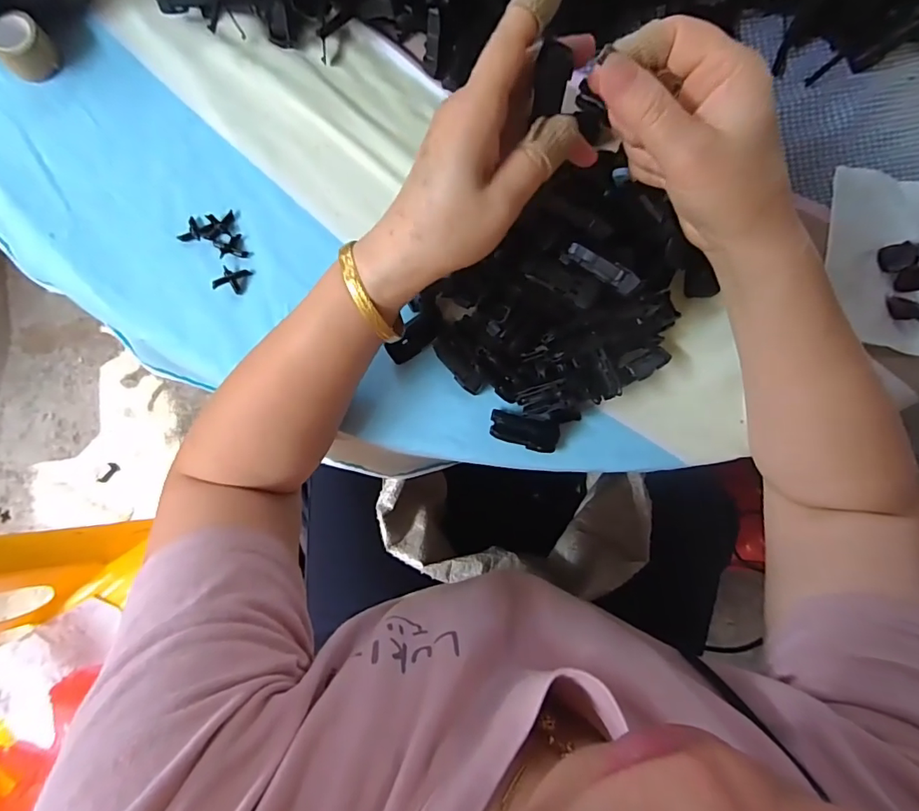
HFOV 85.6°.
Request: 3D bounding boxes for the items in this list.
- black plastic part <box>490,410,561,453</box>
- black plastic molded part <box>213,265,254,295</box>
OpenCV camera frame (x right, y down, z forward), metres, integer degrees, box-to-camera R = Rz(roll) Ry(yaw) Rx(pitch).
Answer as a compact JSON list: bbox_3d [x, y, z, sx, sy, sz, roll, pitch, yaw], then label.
[{"bbox_3d":[0.044,0.017,0.339,0.046,0.014,0.021,15,82,1],"label":"black plastic part"},{"bbox_3d":[-0.162,-0.090,0.354,0.022,0.008,0.019,9,82,0],"label":"black plastic molded part"}]

